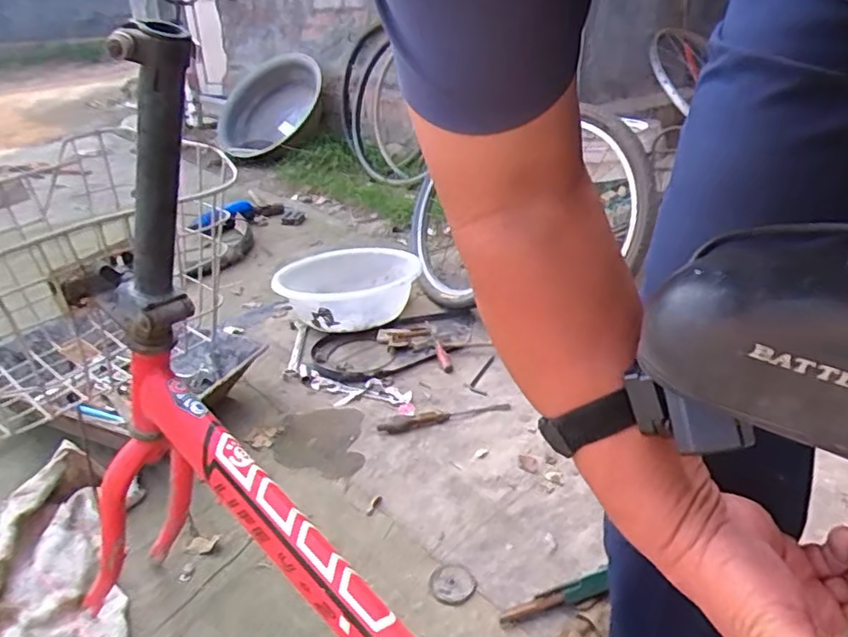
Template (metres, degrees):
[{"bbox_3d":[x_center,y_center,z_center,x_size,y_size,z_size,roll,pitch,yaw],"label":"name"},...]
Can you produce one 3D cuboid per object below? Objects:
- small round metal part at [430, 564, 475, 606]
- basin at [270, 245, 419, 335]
[{"bbox_3d":[0.037,0.341,0.805,0.052,0.011,0.054,-2,29,1],"label":"small round metal part"},{"bbox_3d":[-0.182,-0.078,1.484,0.319,0.124,0.300,-2,27,1],"label":"basin"}]

